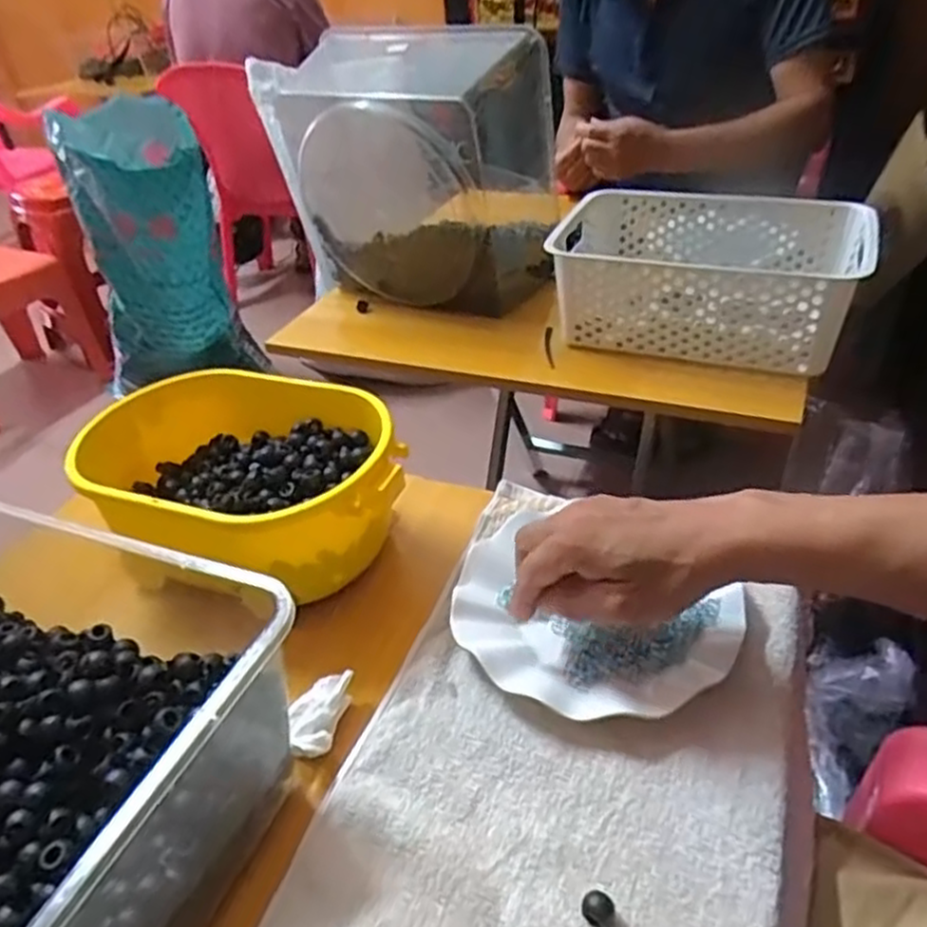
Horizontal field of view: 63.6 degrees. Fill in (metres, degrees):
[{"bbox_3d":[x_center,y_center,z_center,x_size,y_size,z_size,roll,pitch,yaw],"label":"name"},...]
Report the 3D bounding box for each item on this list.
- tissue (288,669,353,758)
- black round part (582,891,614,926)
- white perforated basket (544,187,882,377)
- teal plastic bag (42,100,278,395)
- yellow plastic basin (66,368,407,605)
[{"bbox_3d":[-0.087,0.150,0.447,0.028,0.019,0.058,2,37,12],"label":"tissue"},{"bbox_3d":[0.064,0.212,0.357,0.014,0.012,0.011,3,37,12],"label":"black round part"},{"bbox_3d":[0.261,-0.205,0.813,0.311,0.108,0.226,12,40,23],"label":"white perforated basket"},{"bbox_3d":[-0.621,-0.382,1.502,0.292,0.569,0.281,-21,39,-20],"label":"teal plastic bag"},{"bbox_3d":[-0.166,0.011,0.557,0.244,0.080,0.177,15,41,27],"label":"yellow plastic basin"}]

